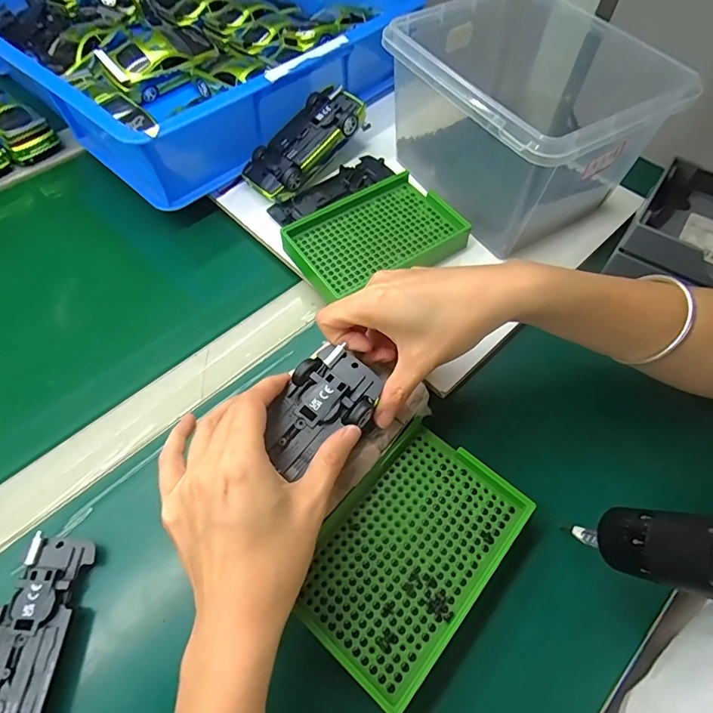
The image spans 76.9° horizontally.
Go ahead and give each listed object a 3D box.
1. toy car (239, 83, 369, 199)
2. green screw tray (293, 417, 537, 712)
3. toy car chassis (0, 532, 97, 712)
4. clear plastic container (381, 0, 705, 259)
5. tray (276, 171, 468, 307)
[{"bbox_3d":[-0.048,-0.205,0.436,0.055,0.029,0.132,39,80,18],"label":"toy car"},{"bbox_3d":[0.031,0.112,0.267,0.092,0.019,0.134,37,65,20],"label":"green screw tray"},{"bbox_3d":[-0.181,0.165,0.243,0.044,0.019,0.122,4,59,2],"label":"toy car chassis"},{"bbox_3d":[0.141,-0.217,0.395,0.184,0.107,0.226,-27,62,-15],"label":"clear plastic container"},{"bbox_3d":[0.013,-0.107,0.394,0.139,0.021,0.100,-29,63,-17],"label":"tray"}]

